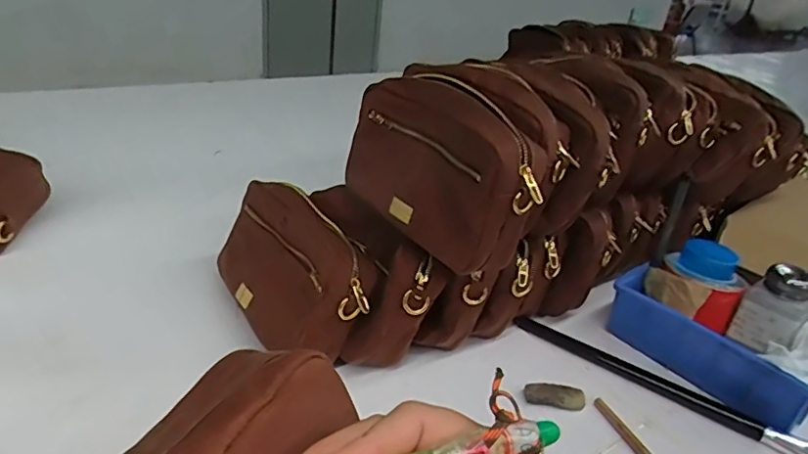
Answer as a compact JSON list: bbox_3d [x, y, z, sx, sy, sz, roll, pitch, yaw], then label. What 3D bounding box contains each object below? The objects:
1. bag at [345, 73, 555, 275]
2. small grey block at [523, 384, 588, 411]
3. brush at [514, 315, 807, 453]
[{"bbox_3d":[0.032,-0.056,0.488,0.070,0.124,0.203,-14,35,-35],"label":"bag"},{"bbox_3d":[0.136,0.152,0.499,0.054,0.011,0.023,9,27,4],"label":"small grey block"},{"bbox_3d":[0.249,0.151,0.521,0.302,0.013,0.021,23,32,28],"label":"brush"}]

